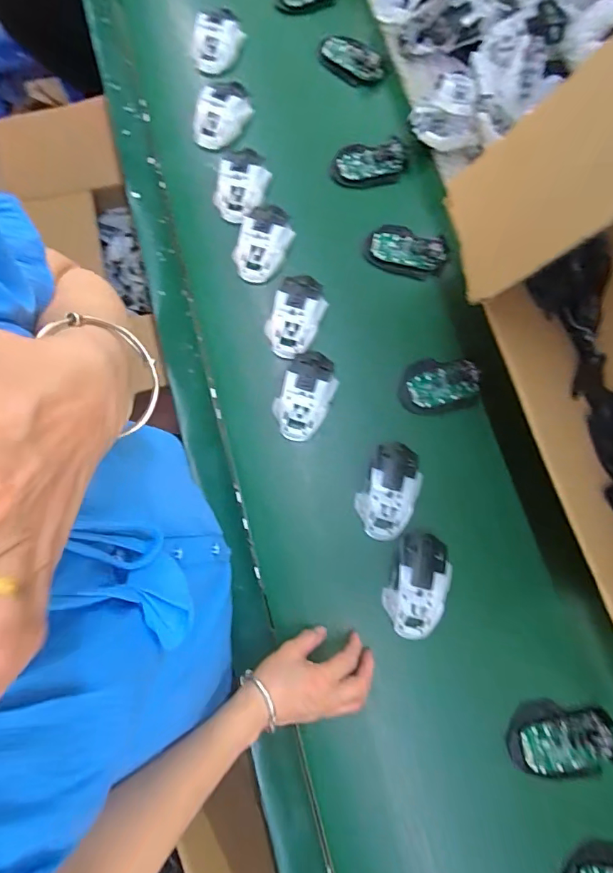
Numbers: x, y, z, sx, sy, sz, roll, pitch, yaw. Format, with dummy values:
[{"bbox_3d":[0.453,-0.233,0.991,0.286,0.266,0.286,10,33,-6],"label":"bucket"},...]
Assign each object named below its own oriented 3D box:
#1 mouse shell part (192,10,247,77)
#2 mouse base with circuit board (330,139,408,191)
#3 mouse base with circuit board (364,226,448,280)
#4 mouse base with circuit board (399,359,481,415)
[{"bbox_3d":[-0.145,-0.619,0.714,0.070,0.033,0.103,9,78,3],"label":"mouse shell part"},{"bbox_3d":[0.093,-0.404,0.669,0.109,0.010,0.067,-6,77,0],"label":"mouse base with circuit board"},{"bbox_3d":[0.141,-0.260,0.642,0.109,0.015,0.065,19,78,5],"label":"mouse base with circuit board"},{"bbox_3d":[0.175,-0.066,0.590,0.101,0.018,0.071,-1,77,1],"label":"mouse base with circuit board"}]

